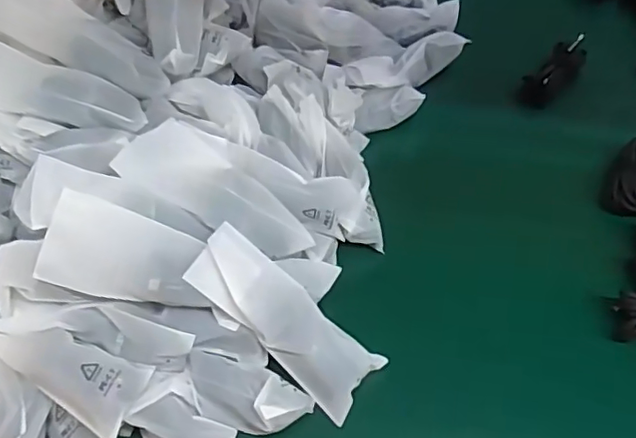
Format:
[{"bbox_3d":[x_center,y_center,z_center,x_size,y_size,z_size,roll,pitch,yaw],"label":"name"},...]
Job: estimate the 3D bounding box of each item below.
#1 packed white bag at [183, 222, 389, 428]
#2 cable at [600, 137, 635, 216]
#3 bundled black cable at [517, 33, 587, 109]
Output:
[{"bbox_3d":[-0.024,0.071,0.412,0.150,0.022,0.052,44,66,5],"label":"packed white bag"},{"bbox_3d":[0.274,-0.038,0.504,0.039,0.026,0.075,22,59,19],"label":"cable"},{"bbox_3d":[0.238,-0.149,0.583,0.089,0.031,0.032,-39,61,-21],"label":"bundled black cable"}]

